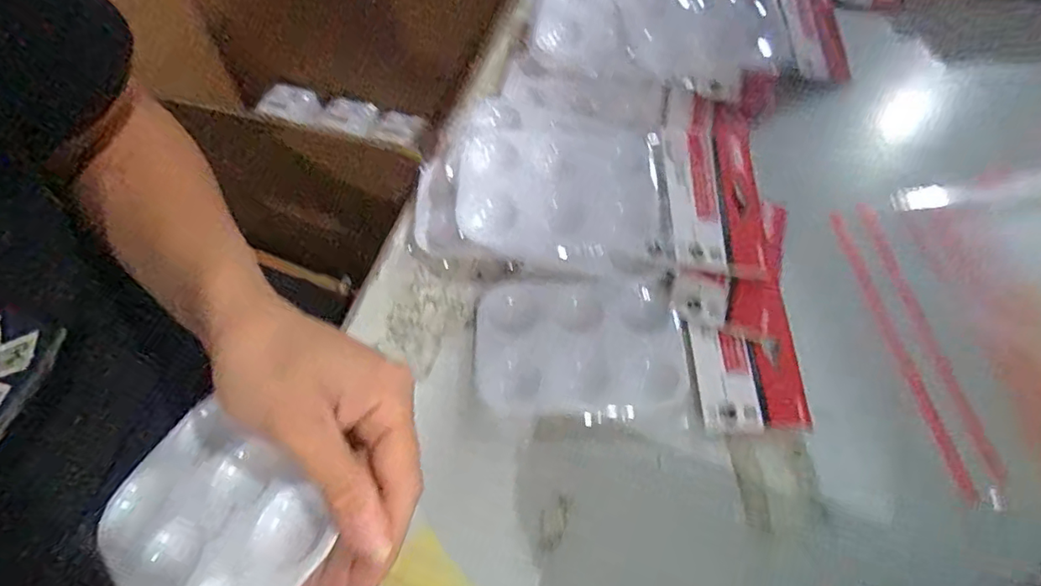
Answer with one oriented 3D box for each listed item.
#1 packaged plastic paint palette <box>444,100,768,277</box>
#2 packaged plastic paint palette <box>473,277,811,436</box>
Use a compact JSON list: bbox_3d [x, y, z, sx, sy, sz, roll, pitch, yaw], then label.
[{"bbox_3d":[0.058,-0.078,0.379,0.193,0.020,0.131,6,65,-3],"label":"packaged plastic paint palette"},{"bbox_3d":[0.067,0.035,0.341,0.188,0.015,0.087,2,61,5],"label":"packaged plastic paint palette"}]

